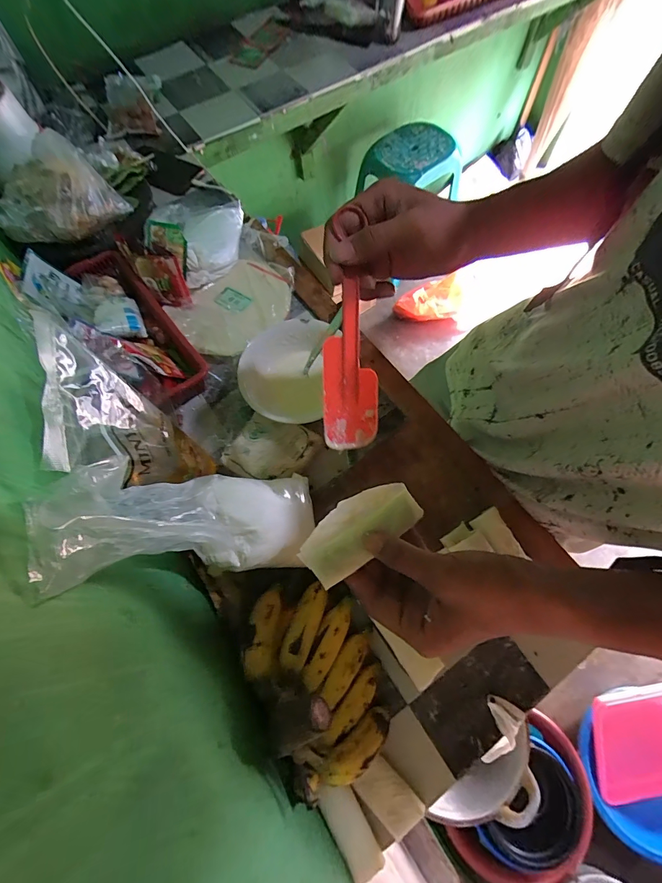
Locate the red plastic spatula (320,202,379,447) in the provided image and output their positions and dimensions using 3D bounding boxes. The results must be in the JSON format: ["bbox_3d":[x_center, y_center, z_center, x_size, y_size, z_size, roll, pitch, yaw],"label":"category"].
[{"bbox_3d":[0.016,-0.063,0.325,0.048,0.014,0.136,-3,101,1],"label":"red plastic spatula"}]

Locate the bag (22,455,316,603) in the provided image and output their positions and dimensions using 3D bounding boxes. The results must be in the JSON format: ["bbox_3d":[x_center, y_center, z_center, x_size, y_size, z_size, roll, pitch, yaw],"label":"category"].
[{"bbox_3d":[-0.117,0.072,0.343,0.070,0.274,0.101,-29,66,24],"label":"bag"}]

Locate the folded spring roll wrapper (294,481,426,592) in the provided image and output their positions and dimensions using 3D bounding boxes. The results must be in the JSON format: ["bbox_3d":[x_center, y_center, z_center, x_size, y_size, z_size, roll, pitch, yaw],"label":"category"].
[{"bbox_3d":[0.023,0.069,0.305,0.100,0.009,0.046,-33,70,-11],"label":"folded spring roll wrapper"}]

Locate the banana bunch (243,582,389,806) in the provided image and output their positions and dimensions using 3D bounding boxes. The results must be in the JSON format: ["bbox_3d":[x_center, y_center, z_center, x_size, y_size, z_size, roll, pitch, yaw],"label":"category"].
[{"bbox_3d":[-0.013,0.226,0.373,0.116,0.093,0.181,-28,70,-9],"label":"banana bunch"}]

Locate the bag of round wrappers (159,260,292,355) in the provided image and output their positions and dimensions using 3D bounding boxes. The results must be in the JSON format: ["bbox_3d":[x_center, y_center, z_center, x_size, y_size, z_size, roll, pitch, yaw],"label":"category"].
[{"bbox_3d":[-0.147,-0.216,0.595,0.191,0.027,0.149,-42,72,-14],"label":"bag of round wrappers"}]

